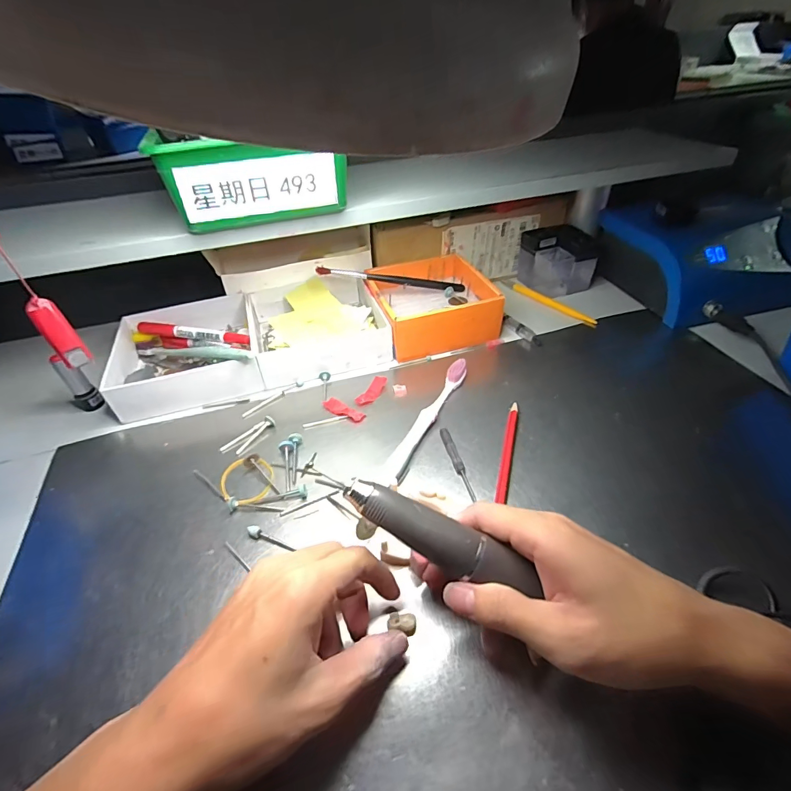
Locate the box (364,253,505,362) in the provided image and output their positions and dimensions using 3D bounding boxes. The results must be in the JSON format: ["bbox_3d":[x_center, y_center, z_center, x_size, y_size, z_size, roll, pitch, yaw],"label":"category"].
[{"bbox_3d":[0.040,-0.105,0.459,0.126,0.042,0.129,-12,42,-9],"label":"box"}]

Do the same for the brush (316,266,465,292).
[{"bbox_3d":[-0.003,-0.130,0.465,0.166,0.009,0.011,4,46,-11],"label":"brush"}]

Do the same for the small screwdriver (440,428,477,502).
[{"bbox_3d":[0.048,0.051,0.317,0.008,0.006,0.070,-11,42,-8],"label":"small screwdriver"}]

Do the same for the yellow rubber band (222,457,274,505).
[{"bbox_3d":[-0.114,0.063,0.318,0.039,0.005,0.047,-16,43,-13],"label":"yellow rubber band"}]

